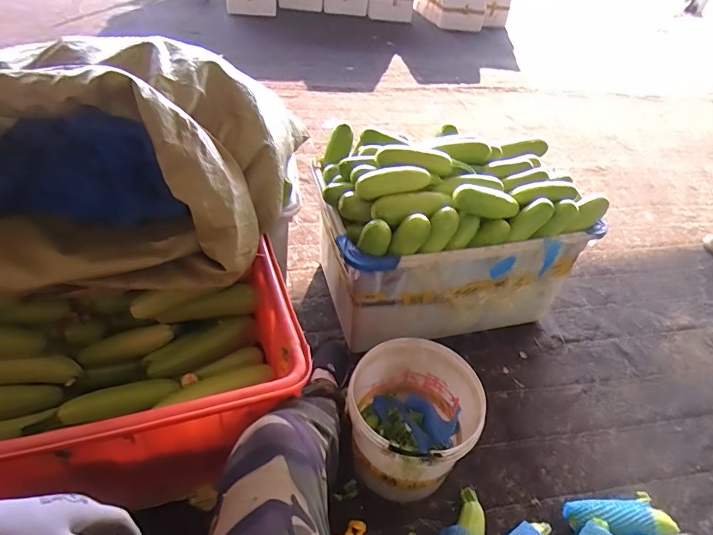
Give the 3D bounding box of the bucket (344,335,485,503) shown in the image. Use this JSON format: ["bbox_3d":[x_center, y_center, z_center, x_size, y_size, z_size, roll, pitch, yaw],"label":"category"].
[{"bbox_3d":[0.110,0.320,0.917,0.242,0.220,0.240,5,41,-4],"label":"bucket"}]

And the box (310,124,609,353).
[{"bbox_3d":[0.244,-0.084,1.203,0.659,0.441,0.436,-3,42,-12],"label":"box"}]

